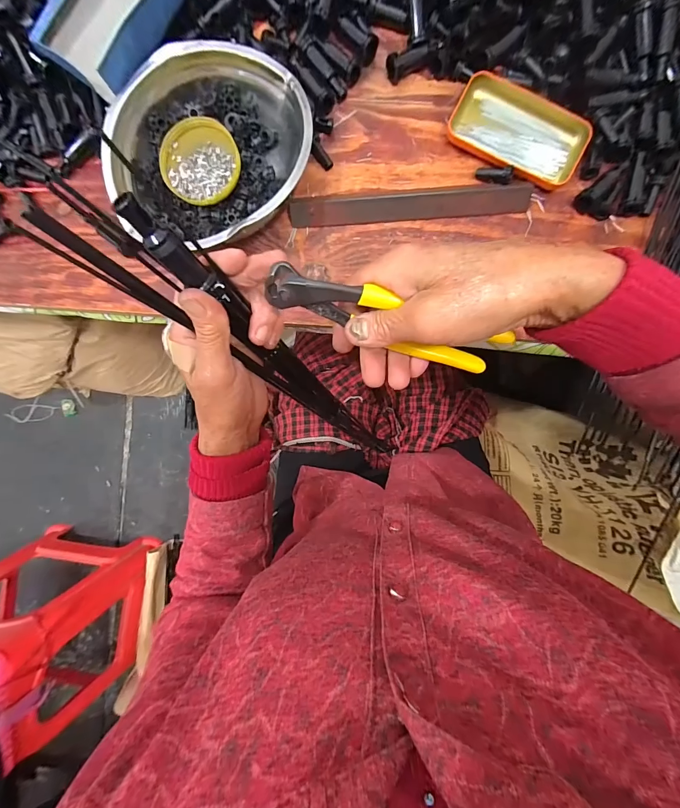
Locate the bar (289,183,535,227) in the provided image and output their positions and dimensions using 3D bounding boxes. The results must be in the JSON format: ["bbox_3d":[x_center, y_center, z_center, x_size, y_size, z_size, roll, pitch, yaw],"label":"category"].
[{"bbox_3d":[0.078,-0.220,0.386,0.263,0.009,0.027,-3,123,2],"label":"bar"}]

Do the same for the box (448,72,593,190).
[{"bbox_3d":[0.194,-0.296,0.381,0.144,0.017,0.084,29,90,1],"label":"box"}]

